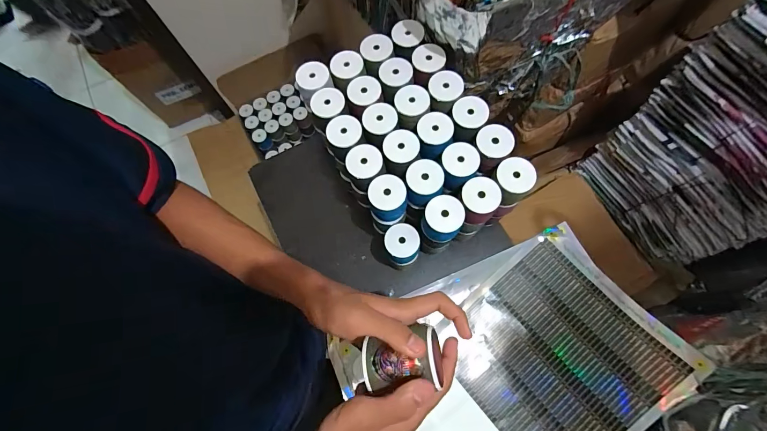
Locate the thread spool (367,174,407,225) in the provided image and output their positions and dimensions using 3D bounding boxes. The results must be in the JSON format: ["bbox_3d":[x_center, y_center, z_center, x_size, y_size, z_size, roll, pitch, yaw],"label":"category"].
[{"bbox_3d":[0.007,-0.023,0.518,0.053,0.068,0.056,-3,72,1],"label":"thread spool"}]

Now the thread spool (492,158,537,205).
[{"bbox_3d":[0.190,-0.050,0.506,0.055,0.052,0.055,0,72,2],"label":"thread spool"}]

